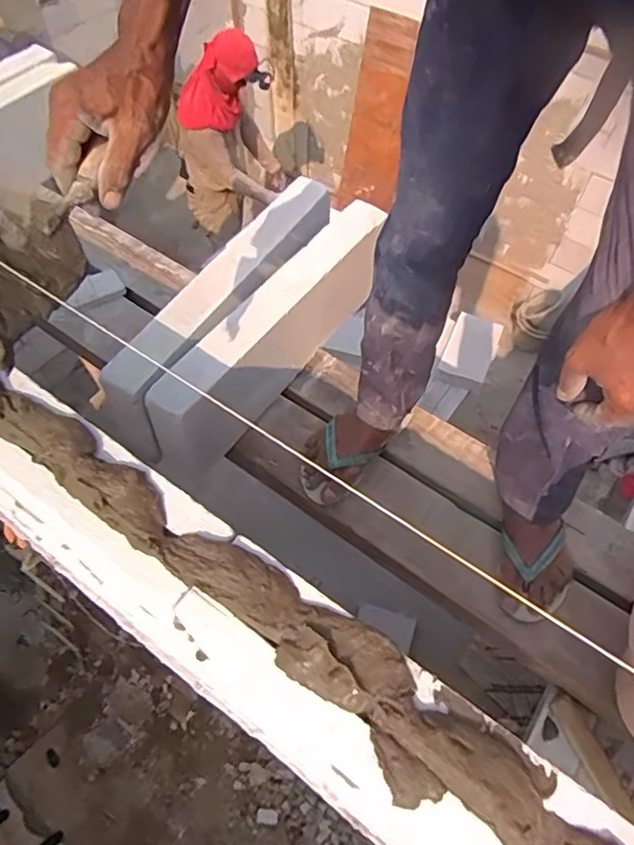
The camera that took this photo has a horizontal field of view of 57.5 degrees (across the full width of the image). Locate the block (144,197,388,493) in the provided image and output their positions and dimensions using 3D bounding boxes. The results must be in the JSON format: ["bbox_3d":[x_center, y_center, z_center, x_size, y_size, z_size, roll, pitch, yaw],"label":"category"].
[{"bbox_3d":[-0.058,-0.184,1.048,0.097,0.198,0.569,31,63,17],"label":"block"}]

